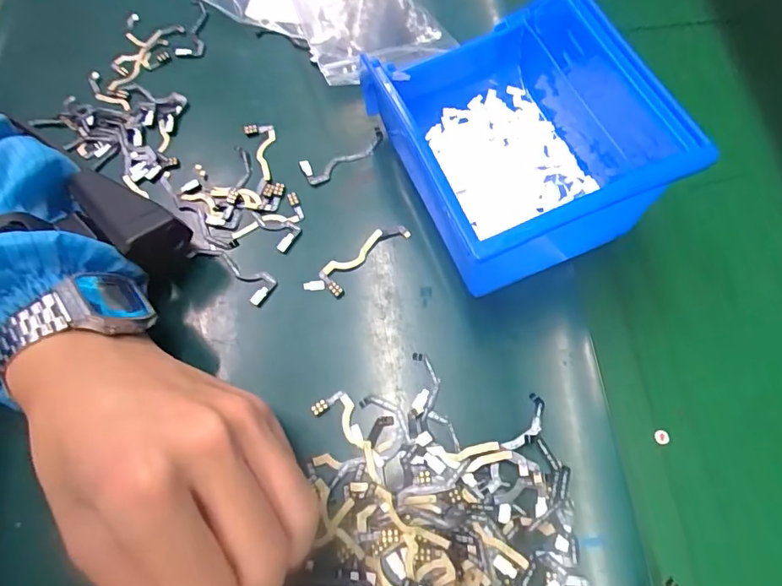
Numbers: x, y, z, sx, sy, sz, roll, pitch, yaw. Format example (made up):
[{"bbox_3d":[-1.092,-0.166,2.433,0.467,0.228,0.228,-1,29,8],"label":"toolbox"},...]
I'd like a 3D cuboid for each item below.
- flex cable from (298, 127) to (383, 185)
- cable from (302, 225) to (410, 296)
[{"bbox_3d":[-0.027,-0.082,0.299,0.054,0.004,0.018,-27,70,-9],"label":"flex cable"},{"bbox_3d":[-0.018,-0.018,0.272,0.063,0.004,0.016,-38,71,-11],"label":"cable"}]

